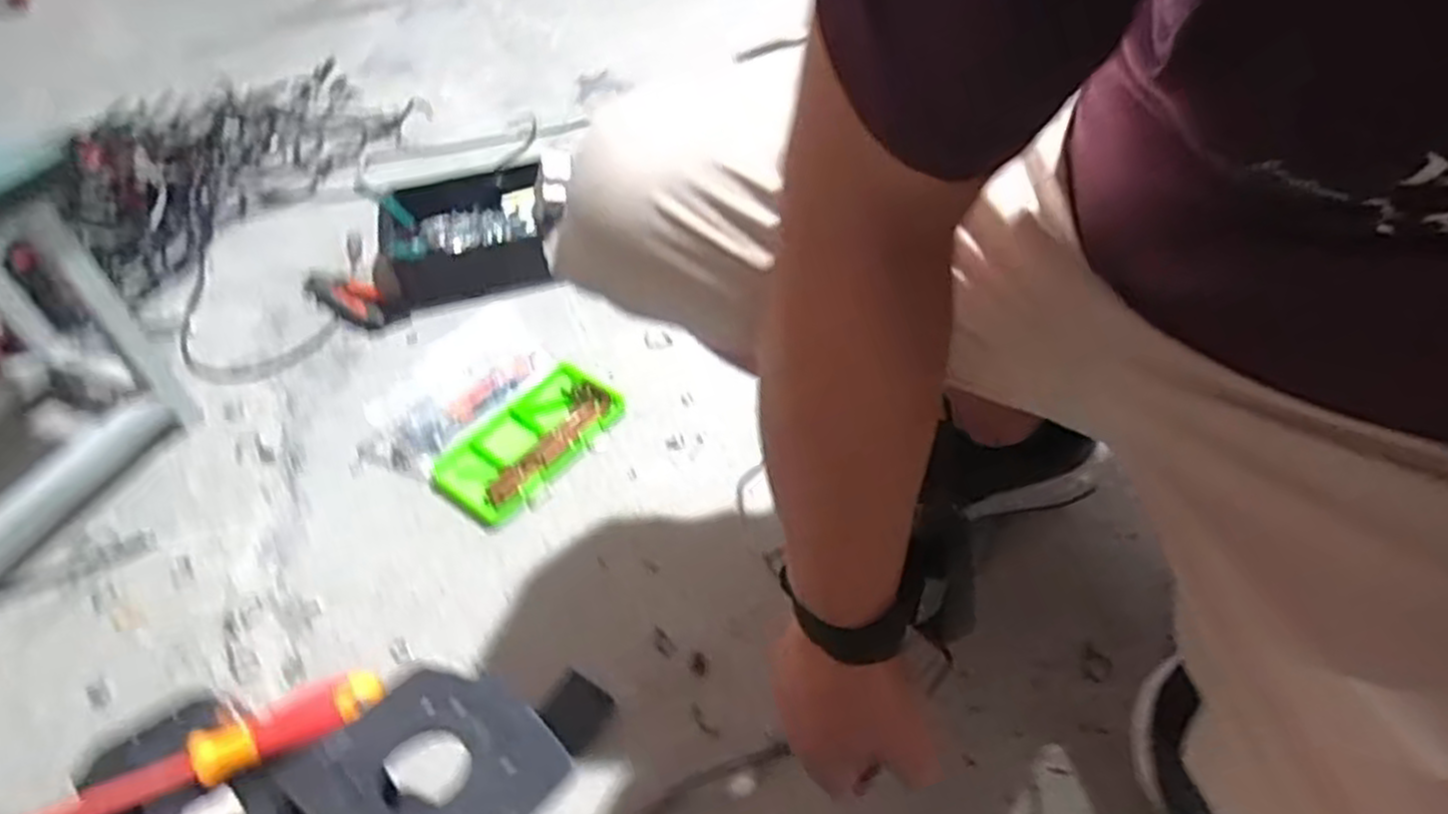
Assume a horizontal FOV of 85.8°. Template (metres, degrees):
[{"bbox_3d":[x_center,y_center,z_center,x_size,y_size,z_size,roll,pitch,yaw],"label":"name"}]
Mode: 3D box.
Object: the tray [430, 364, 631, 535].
[{"bbox_3d":[-0.200,0.031,0.799,0.113,0.015,0.195,30,55,27],"label":"tray"}]

